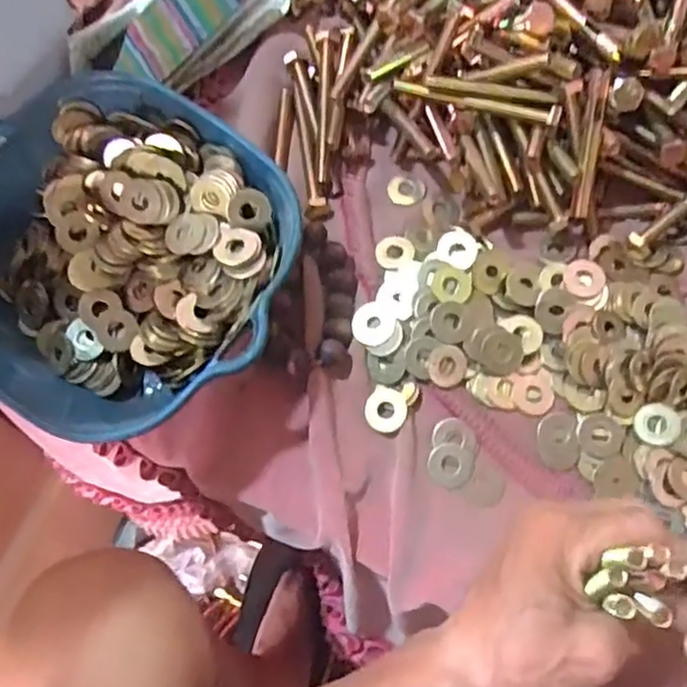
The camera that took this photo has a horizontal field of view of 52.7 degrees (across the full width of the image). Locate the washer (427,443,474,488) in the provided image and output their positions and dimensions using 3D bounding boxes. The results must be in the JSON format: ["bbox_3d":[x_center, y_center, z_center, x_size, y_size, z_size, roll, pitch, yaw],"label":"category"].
[{"bbox_3d":[0.062,0.070,0.403,0.025,0.004,0.025,14,72,5],"label":"washer"}]

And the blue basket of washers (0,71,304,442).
[{"bbox_3d":[-0.128,-0.042,0.404,0.193,0.076,0.187,33,74,11],"label":"blue basket of washers"}]

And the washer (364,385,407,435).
[{"bbox_3d":[0.025,0.040,0.409,0.024,0.006,0.026,24,73,8],"label":"washer"}]

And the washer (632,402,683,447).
[{"bbox_3d":[0.182,0.047,0.403,0.025,0.004,0.025,-3,78,15],"label":"washer"}]

